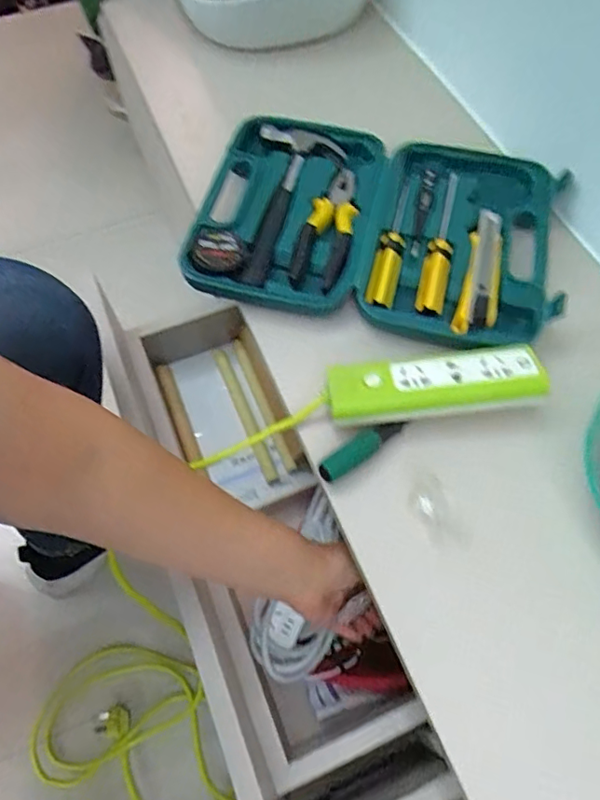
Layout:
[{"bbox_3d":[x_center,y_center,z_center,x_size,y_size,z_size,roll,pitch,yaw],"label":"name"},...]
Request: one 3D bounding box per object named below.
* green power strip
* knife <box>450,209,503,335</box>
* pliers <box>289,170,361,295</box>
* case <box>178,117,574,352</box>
[{"bbox_3d":[0.112,-0.013,0.448,0.173,0.024,0.054,-4,63,-1],"label":"green power strip"},{"bbox_3d":[0.175,-0.123,0.517,0.036,0.020,0.158,14,64,8],"label":"knife"},{"bbox_3d":[0.030,-0.178,0.551,0.051,0.027,0.155,15,65,8],"label":"pliers"},{"bbox_3d":[0.075,-0.175,0.560,0.353,0.050,0.256,15,64,8],"label":"case"}]

